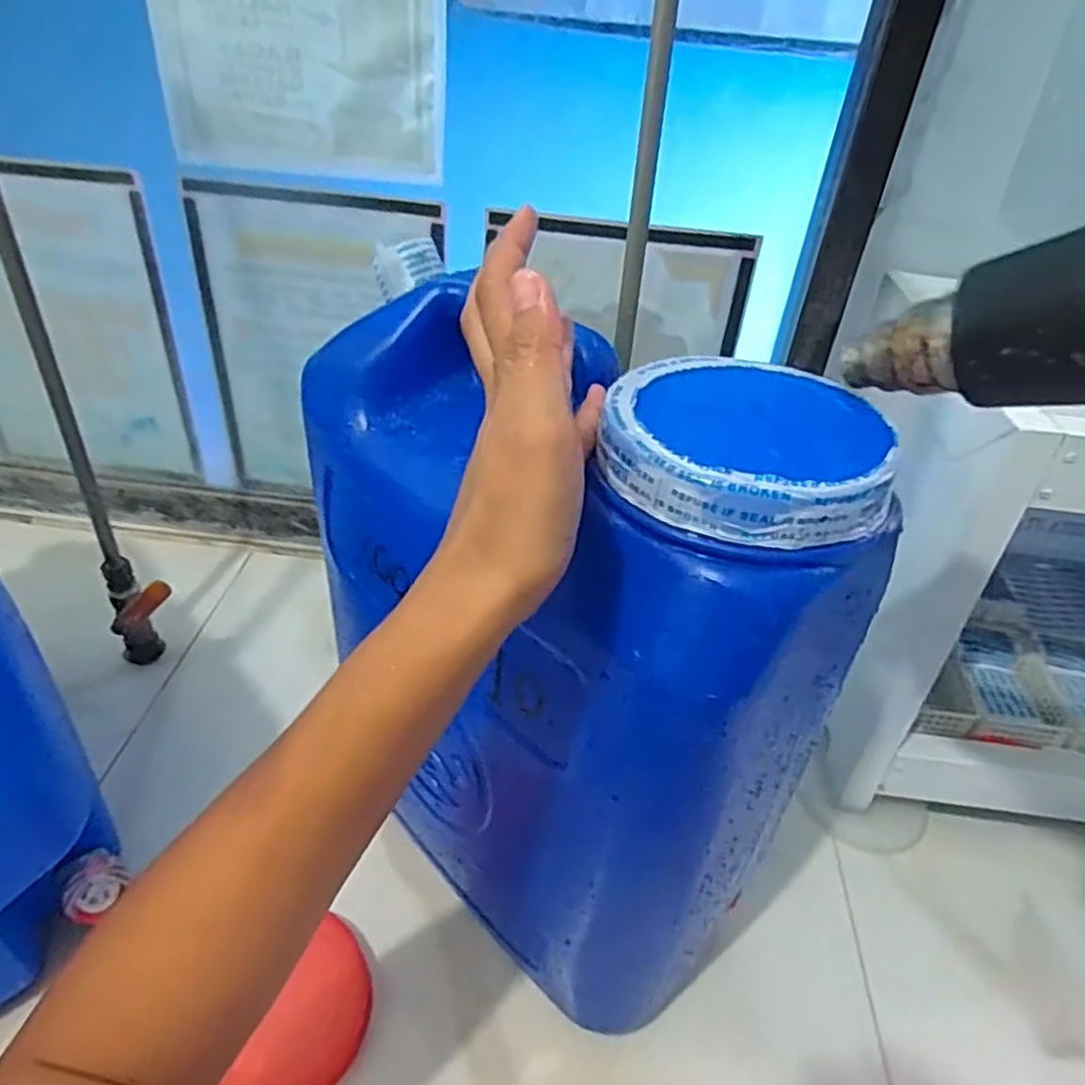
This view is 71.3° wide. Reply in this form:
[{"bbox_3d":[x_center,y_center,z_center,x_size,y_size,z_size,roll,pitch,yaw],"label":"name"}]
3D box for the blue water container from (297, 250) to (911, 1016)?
[{"bbox_3d":[0.003,0.063,0.454,0.160,0.373,0.291,-20,44,-30],"label":"blue water container"}]

